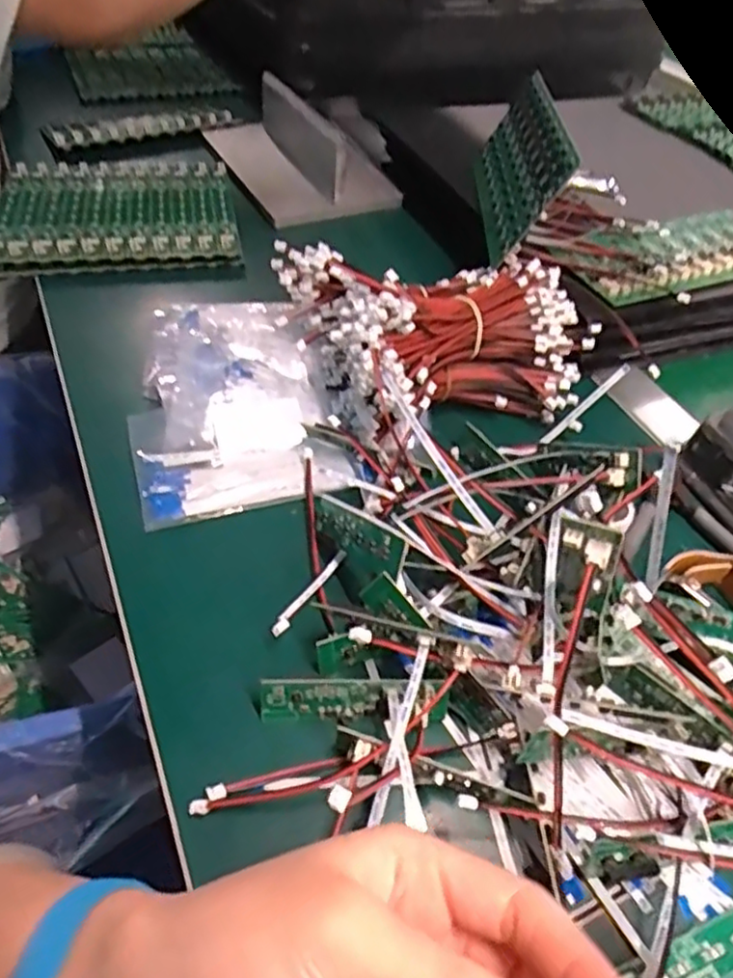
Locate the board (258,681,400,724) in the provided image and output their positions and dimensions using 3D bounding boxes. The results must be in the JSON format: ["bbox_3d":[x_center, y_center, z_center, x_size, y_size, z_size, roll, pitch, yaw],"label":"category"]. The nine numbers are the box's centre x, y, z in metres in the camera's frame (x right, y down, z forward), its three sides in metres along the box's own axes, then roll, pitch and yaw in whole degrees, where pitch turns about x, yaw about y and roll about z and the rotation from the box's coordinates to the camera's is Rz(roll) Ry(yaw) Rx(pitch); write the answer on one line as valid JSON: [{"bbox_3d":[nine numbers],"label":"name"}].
[{"bbox_3d":[-0.017,0.095,0.293,0.060,0.019,0.004,2,13,-4],"label":"board"}]

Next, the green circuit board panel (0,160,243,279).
[{"bbox_3d":[-0.215,-0.248,0.570,0.185,0.028,0.176,-9,50,-13],"label":"green circuit board panel"}]

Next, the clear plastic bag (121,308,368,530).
[{"bbox_3d":[-0.085,-0.060,0.407,0.123,0.026,0.157,-13,54,-12],"label":"clear plastic bag"}]

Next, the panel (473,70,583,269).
[{"bbox_3d":[0.112,-0.242,0.488,0.007,0.082,0.187,26,43,-24],"label":"panel"}]

